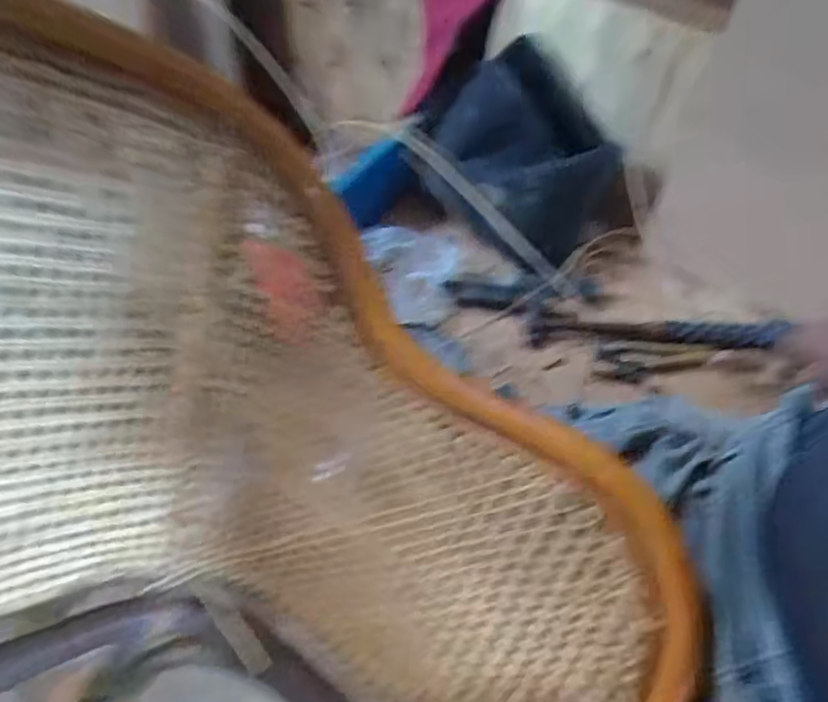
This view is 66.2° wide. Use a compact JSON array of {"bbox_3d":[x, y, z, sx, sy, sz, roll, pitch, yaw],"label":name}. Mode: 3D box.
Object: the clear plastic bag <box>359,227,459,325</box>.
[{"bbox_3d":[-0.006,-0.084,0.699,0.101,0.049,0.097,2,56,6],"label":"clear plastic bag"}]

